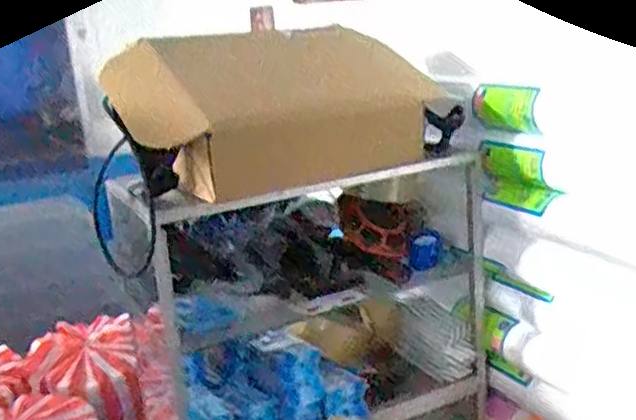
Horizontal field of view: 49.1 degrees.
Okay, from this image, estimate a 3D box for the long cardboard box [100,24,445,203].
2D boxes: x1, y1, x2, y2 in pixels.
[{"bbox_3d":[-0.038,-0.117,0.774,0.359,0.158,0.135,-15,19,-31],"label":"long cardboard box"}]

